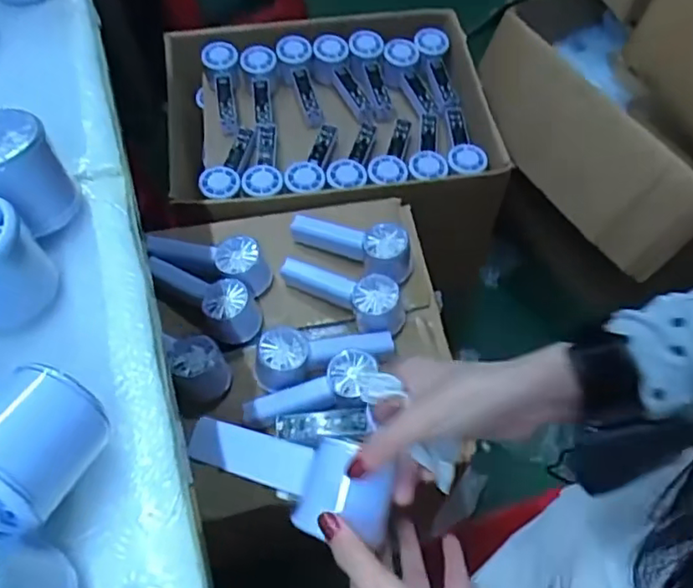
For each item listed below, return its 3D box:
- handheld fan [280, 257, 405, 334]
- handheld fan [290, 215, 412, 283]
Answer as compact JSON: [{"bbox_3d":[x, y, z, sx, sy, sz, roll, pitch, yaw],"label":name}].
[{"bbox_3d":[-0.008,-0.001,0.714,0.153,0.060,0.056,23,62,12],"label":"handheld fan"},{"bbox_3d":[0.005,-0.063,0.752,0.156,0.062,0.043,16,61,8],"label":"handheld fan"}]

